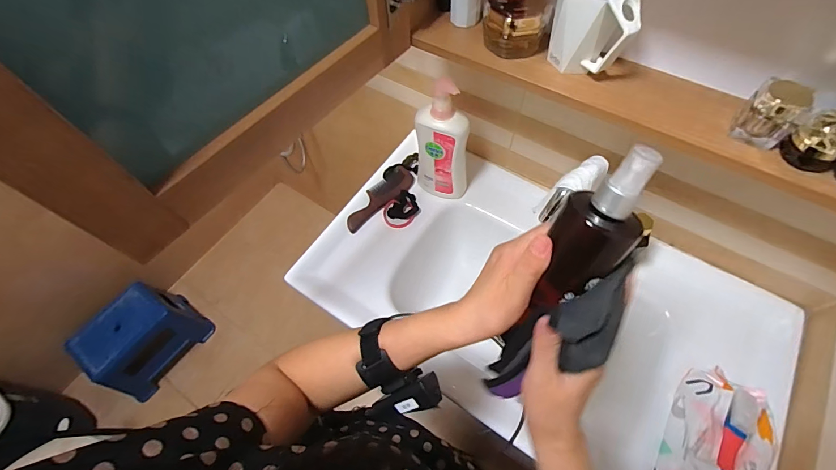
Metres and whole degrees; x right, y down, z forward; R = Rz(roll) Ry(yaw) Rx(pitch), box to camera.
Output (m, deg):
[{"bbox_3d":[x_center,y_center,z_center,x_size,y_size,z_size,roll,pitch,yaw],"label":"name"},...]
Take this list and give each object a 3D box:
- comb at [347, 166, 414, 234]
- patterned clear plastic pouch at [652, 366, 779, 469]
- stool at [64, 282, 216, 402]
[{"bbox_3d":[-0.082,-0.079,0.806,0.060,0.019,0.189,40,70,21],"label":"comb"},{"bbox_3d":[0.441,0.307,0.535,0.126,0.063,0.234,33,68,19],"label":"patterned clear plastic pouch"},{"bbox_3d":[-1.042,0.381,1.401,0.279,0.258,0.356,26,65,16],"label":"stool"}]

